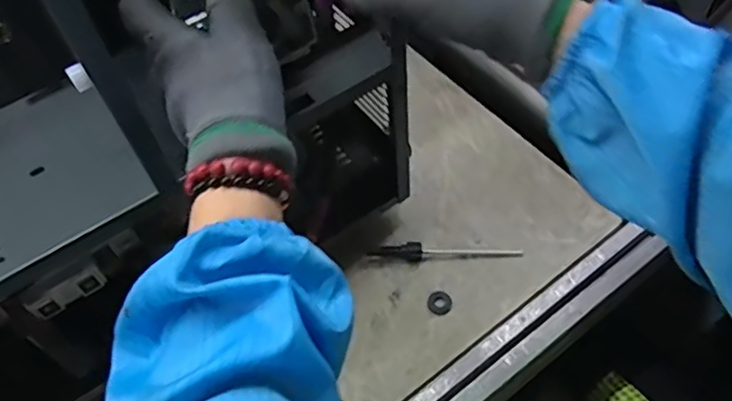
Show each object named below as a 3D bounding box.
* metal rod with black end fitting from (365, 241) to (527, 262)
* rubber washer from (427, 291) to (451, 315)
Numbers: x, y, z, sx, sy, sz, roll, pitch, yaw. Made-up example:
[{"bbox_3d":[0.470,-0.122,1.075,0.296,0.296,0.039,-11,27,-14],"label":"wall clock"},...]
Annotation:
[{"bbox_3d":[0.077,0.050,0.582,0.145,0.015,0.017,2,56,6],"label":"metal rod with black end fitting"},{"bbox_3d":[0.068,0.095,0.558,0.022,0.006,0.023,-2,55,3],"label":"rubber washer"}]

